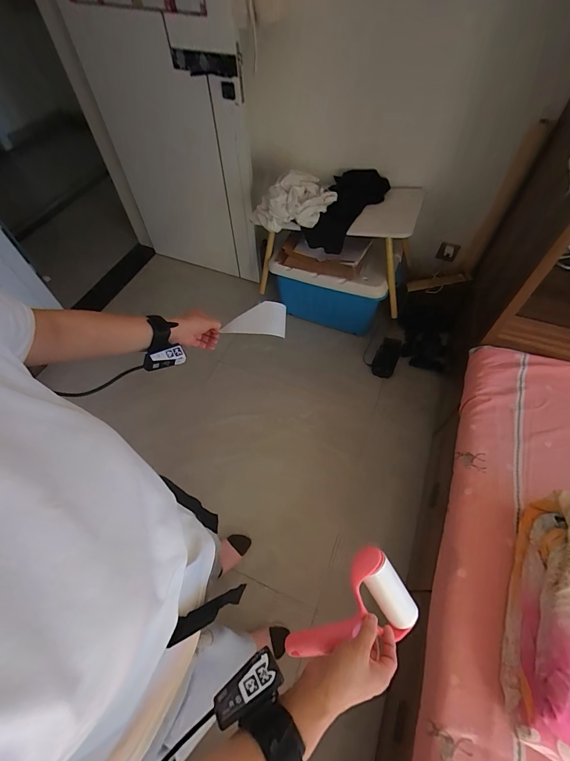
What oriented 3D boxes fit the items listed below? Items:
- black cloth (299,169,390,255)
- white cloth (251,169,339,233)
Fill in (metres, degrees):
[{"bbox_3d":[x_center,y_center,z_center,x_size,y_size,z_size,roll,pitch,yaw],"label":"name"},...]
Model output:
[{"bbox_3d":[0.270,-0.750,1.434,0.210,0.138,0.468,35,81,21],"label":"black cloth"},{"bbox_3d":[0.043,-0.737,1.397,0.343,0.155,0.203,-15,58,-9],"label":"white cloth"}]

